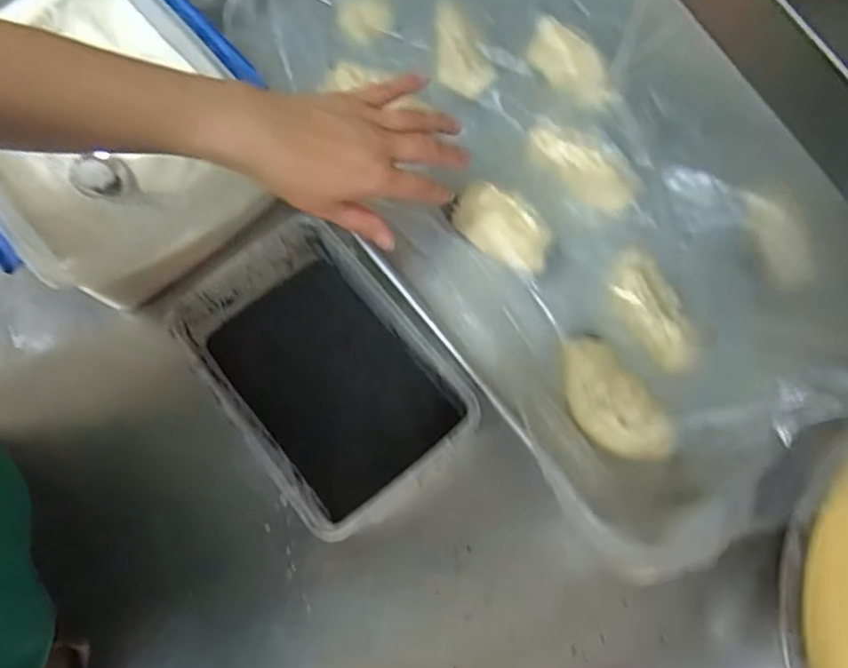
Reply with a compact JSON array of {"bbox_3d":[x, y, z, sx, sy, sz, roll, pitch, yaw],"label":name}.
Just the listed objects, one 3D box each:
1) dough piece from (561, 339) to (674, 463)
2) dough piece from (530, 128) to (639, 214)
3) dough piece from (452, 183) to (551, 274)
[{"bbox_3d":[0.137,0.049,0.475,0.054,0.018,0.099,-28,73,-7],"label":"dough piece"},{"bbox_3d":[0.126,-0.136,0.527,0.100,0.013,0.043,41,77,14],"label":"dough piece"},{"bbox_3d":[0.063,-0.087,0.523,0.085,0.027,0.041,36,76,13],"label":"dough piece"}]

